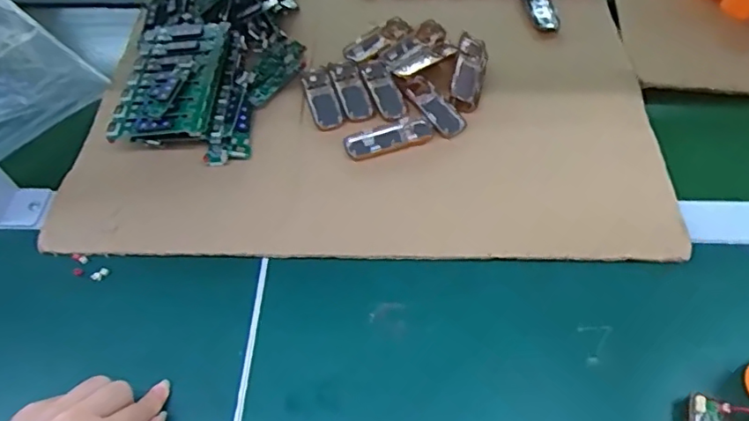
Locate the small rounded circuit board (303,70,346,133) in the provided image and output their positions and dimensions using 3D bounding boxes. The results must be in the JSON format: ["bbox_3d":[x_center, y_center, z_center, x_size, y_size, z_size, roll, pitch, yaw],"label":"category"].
[{"bbox_3d":[-0.052,-0.113,0.562,0.029,0.006,0.087,-14,56,-6],"label":"small rounded circuit board"}]

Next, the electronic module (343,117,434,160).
[{"bbox_3d":[0.013,-0.069,0.524,0.082,0.004,0.031,-14,56,-7],"label":"electronic module"}]

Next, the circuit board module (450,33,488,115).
[{"bbox_3d":[0.096,-0.137,0.557,0.031,0.005,0.088,14,72,-6],"label":"circuit board module"}]

